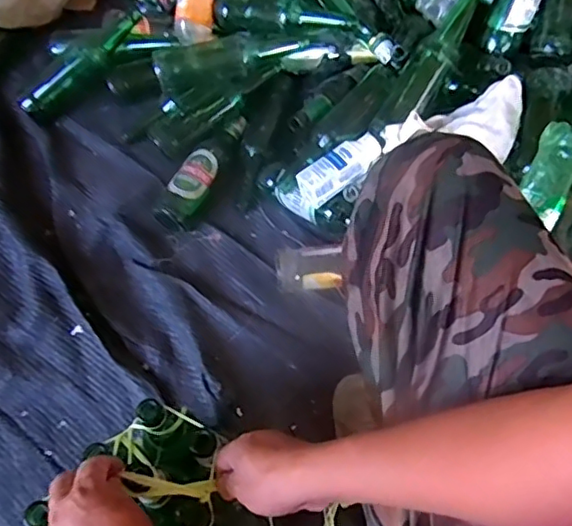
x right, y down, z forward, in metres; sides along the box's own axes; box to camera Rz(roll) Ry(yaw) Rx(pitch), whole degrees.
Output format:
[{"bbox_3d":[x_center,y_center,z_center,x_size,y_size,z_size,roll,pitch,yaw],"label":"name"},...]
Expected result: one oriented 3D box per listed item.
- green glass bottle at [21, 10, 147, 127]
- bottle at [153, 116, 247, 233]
[{"bbox_3d":[-0.362,-0.355,1.059,0.264,0.061,0.062,-42,68,4],"label":"green glass bottle"},{"bbox_3d":[-0.135,-0.157,1.003,0.059,0.055,0.237,28,68,15],"label":"bottle"}]

